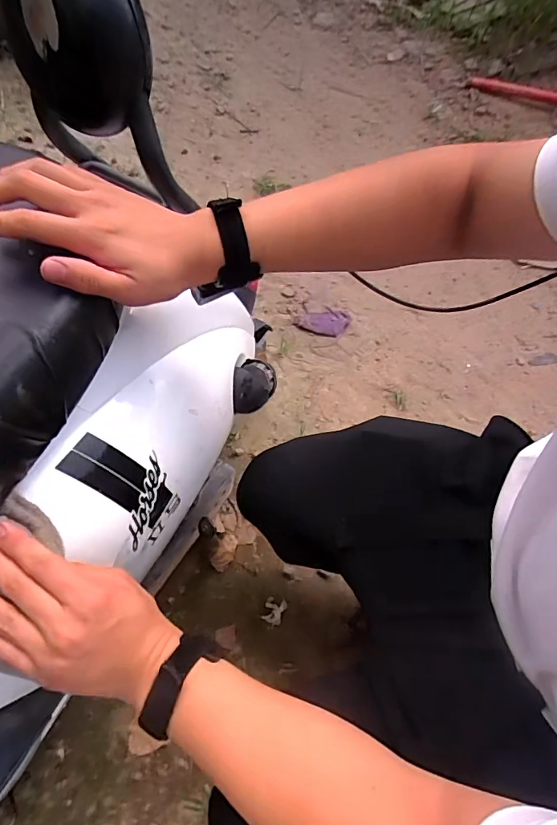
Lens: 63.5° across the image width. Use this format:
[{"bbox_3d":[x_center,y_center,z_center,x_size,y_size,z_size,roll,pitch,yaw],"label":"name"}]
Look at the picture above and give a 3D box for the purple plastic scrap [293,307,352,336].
[{"bbox_3d":[0.112,-0.236,1.163,0.137,0.015,0.083,13,59,5],"label":"purple plastic scrap"}]

